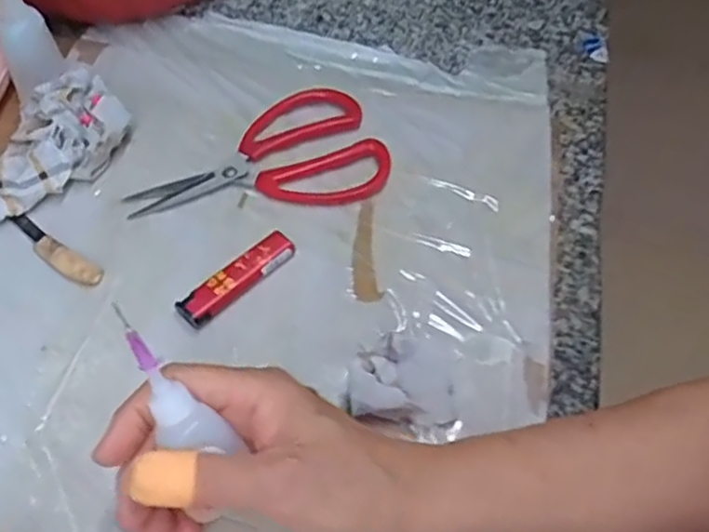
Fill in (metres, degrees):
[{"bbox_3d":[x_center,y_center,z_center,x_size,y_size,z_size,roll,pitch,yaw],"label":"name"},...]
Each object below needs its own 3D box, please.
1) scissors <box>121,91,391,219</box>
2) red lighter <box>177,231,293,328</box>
[{"bbox_3d":[-0.060,-0.077,0.465,0.159,0.016,0.094,-3,54,-8],"label":"scissors"},{"bbox_3d":[-0.067,0.007,0.408,0.020,0.009,0.075,39,59,21],"label":"red lighter"}]

